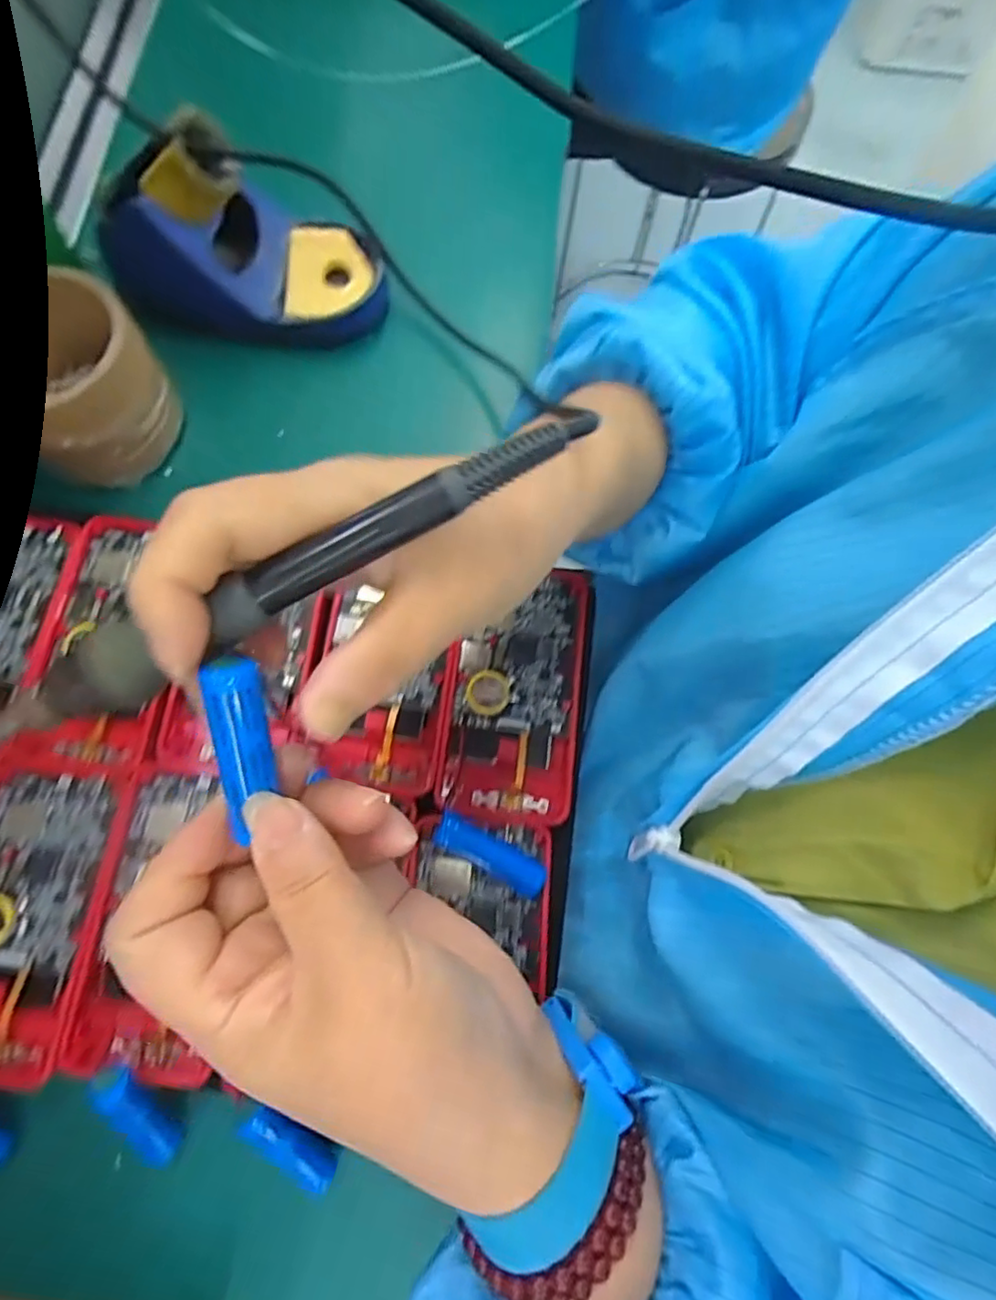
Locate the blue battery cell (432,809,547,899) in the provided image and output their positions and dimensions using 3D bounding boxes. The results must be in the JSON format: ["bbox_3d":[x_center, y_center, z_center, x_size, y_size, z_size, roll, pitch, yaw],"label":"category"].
[{"bbox_3d":[-0.004,0.089,0.273,0.051,0.011,0.015,28,76,5],"label":"blue battery cell"}]

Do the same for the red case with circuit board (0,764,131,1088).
[{"bbox_3d":[-0.204,0.113,0.267,0.063,0.013,0.123,7,75,0],"label":"red case with circuit board"}]

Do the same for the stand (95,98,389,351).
[{"bbox_3d":[-0.141,-0.224,0.340,0.144,0.082,0.073,14,75,2],"label":"stand"}]

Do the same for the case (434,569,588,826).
[{"bbox_3d":[0.009,0.018,0.299,0.061,0.011,0.121,8,75,0],"label":"case"}]

